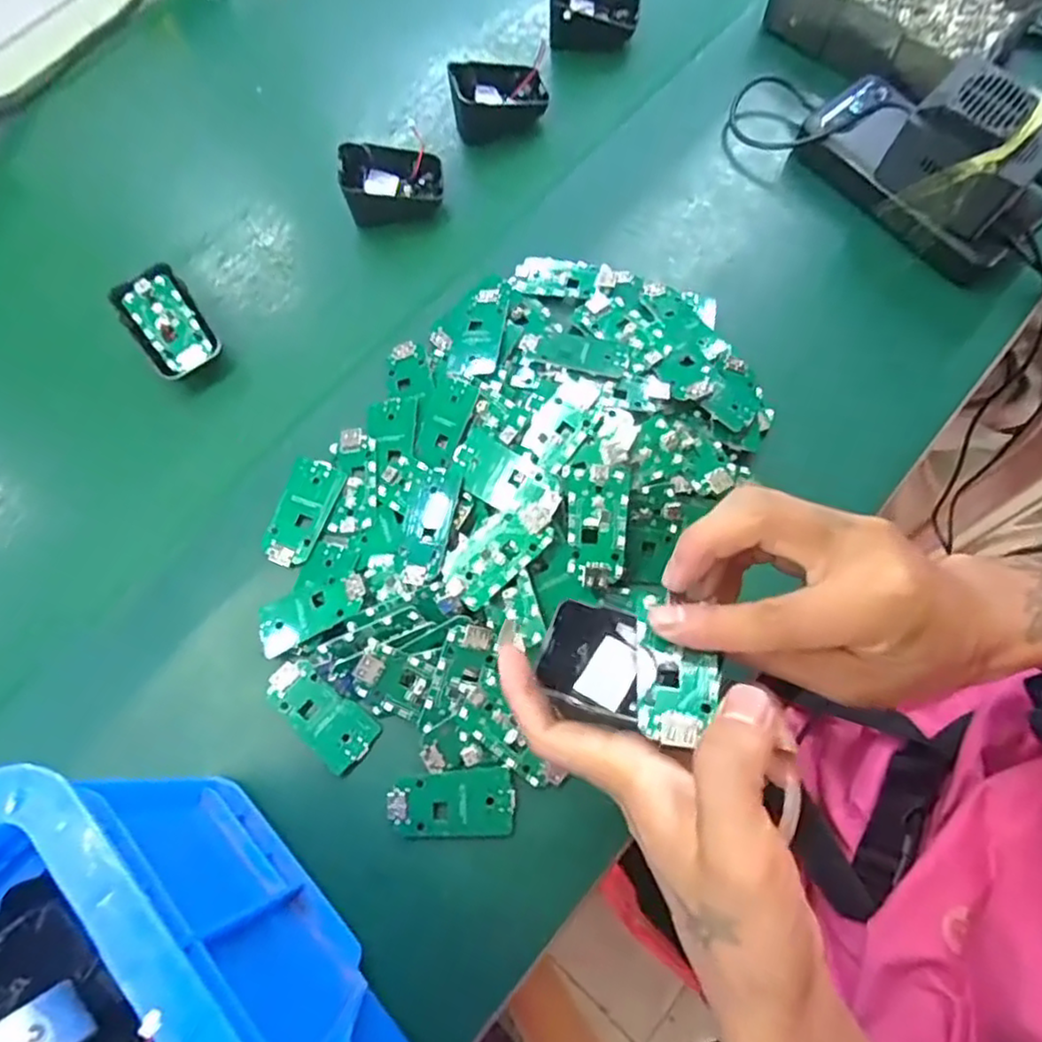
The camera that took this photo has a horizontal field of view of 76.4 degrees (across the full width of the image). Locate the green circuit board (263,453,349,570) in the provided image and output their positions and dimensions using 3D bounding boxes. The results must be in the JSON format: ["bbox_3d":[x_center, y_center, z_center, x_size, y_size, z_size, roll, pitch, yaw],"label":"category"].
[{"bbox_3d":[-0.128,-0.005,0.385,0.031,0.007,0.064,20,72,9],"label":"green circuit board"}]

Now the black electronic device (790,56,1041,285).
[{"bbox_3d":[0.257,-0.235,0.413,0.063,0.083,0.150,-36,73,-10],"label":"black electronic device"}]

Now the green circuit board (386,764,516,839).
[{"bbox_3d":[-0.036,0.145,0.339,0.063,0.006,0.033,-5,70,0],"label":"green circuit board"}]

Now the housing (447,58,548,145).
[{"bbox_3d":[-0.016,-0.309,0.480,0.070,0.032,0.050,-10,71,-2],"label":"housing"}]

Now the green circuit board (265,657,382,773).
[{"bbox_3d":[-0.108,0.104,0.357,0.064,0.011,0.031,36,76,13],"label":"green circuit board"}]

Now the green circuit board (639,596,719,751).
[{"bbox_3d":[0.060,0.056,0.252,0.030,0.006,0.060,6,54,-1],"label":"green circuit board"}]

